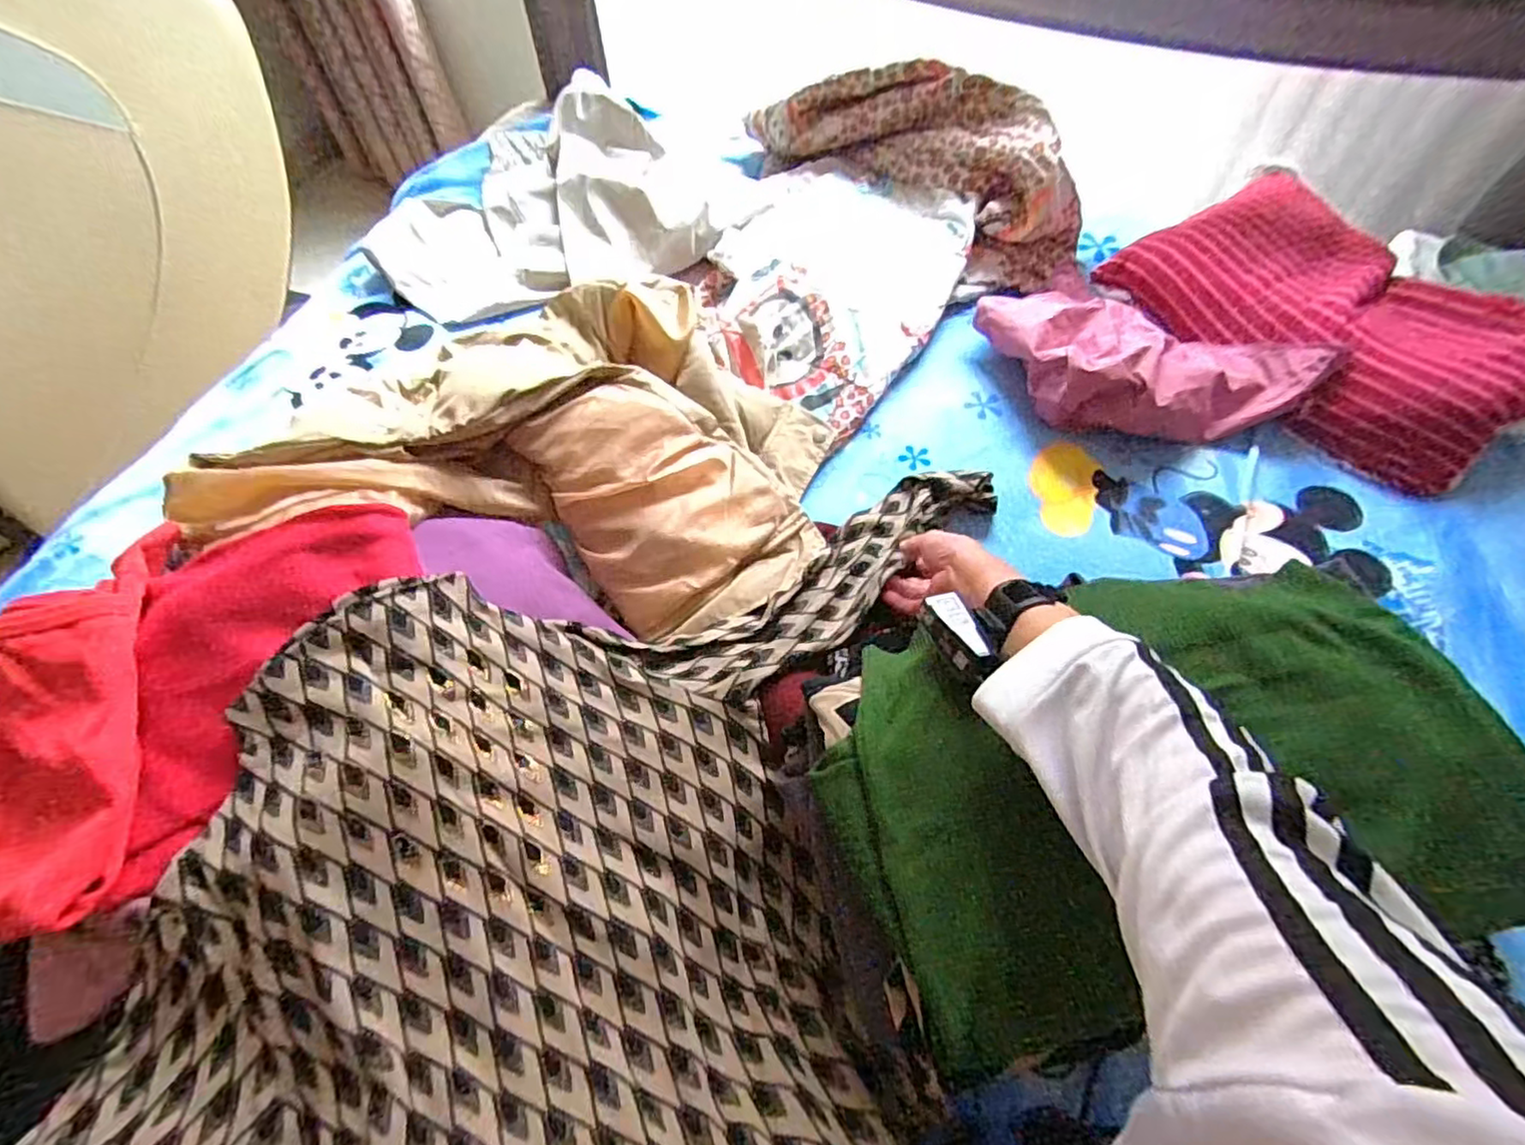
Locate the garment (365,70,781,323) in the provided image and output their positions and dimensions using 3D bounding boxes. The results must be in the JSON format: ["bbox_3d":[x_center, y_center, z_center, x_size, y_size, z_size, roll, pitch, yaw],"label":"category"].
[{"bbox_3d":[-0.295,-0.527,0.966,0.494,0.104,0.408,-30,63,-15],"label":"garment"}]

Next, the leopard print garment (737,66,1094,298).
[{"bbox_3d":[0.226,-0.593,0.940,0.183,0.137,0.488,-41,67,-20],"label":"leopard print garment"}]

